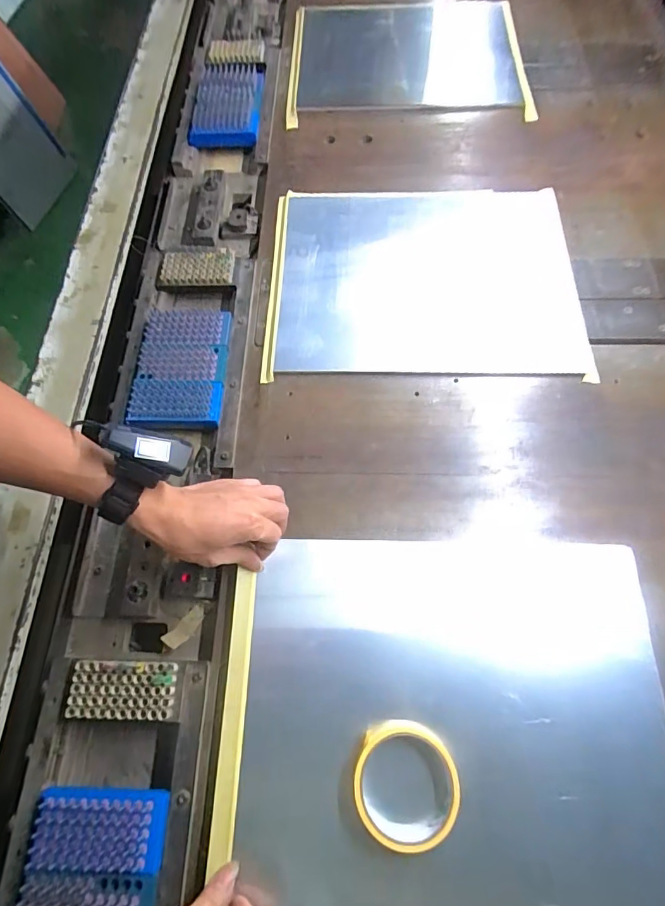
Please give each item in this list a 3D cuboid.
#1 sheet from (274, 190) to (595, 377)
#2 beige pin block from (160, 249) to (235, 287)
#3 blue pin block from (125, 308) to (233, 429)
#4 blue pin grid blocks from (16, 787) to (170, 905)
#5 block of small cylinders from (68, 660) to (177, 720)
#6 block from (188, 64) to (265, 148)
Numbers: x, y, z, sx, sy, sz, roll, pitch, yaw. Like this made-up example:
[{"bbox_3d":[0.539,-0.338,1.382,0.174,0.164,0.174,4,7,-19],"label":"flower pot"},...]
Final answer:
[{"bbox_3d":[0.133,-0.253,0.652,0.402,0.010,0.327,2,70,2],"label":"sheet"},{"bbox_3d":[-0.196,-0.268,0.673,0.102,0.029,0.057,0,68,2],"label":"beige pin block"},{"bbox_3d":[-0.197,-0.111,0.599,0.113,0.025,0.169,0,68,2],"label":"blue pin block"},{"bbox_3d":[-0.204,0.355,0.391,0.108,0.035,0.104,-2,68,1],"label":"blue pin grid blocks"},{"bbox_3d":[-0.206,0.235,0.453,0.101,0.017,0.050,1,68,3],"label":"block of small cylinders"},{"bbox_3d":[-0.186,-0.627,0.812,0.125,0.038,0.190,2,68,3],"label":"block"}]

